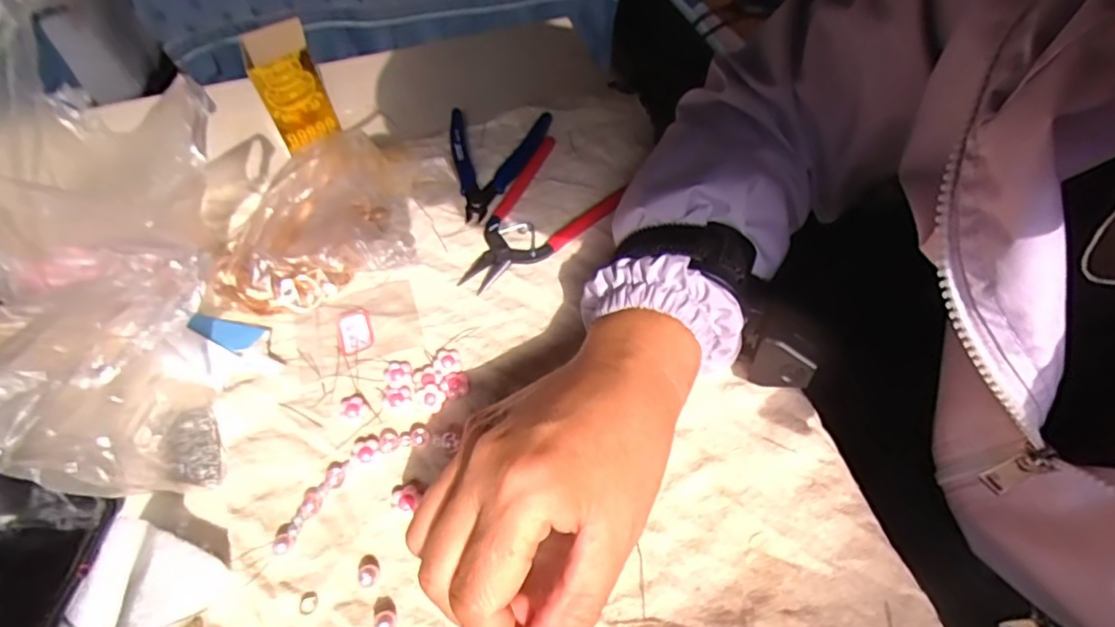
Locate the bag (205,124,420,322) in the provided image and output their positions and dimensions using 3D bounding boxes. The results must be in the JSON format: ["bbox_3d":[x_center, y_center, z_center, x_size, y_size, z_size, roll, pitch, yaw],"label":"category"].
[{"bbox_3d":[-0.152,-0.051,0.357,0.132,0.051,0.083,-22,56,-13],"label":"bag"}]

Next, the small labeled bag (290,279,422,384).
[{"bbox_3d":[-0.120,0.006,0.343,0.069,0.006,0.056,-17,55,-10],"label":"small labeled bag"}]

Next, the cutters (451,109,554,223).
[{"bbox_3d":[-0.049,-0.113,0.422,0.074,0.012,0.115,3,55,5],"label":"cutters"}]

